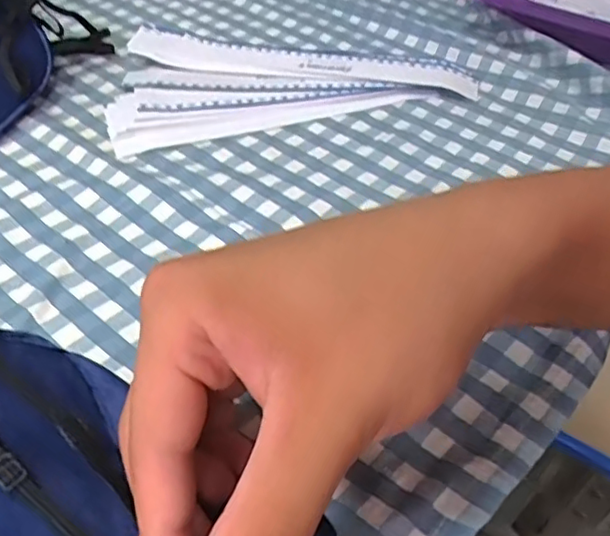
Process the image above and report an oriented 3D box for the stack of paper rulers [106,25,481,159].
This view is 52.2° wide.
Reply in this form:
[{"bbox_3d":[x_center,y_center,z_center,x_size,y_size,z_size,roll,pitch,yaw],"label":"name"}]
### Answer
[{"bbox_3d":[-0.019,-0.137,0.427,0.235,0.011,0.124,-13,49,-16],"label":"stack of paper rulers"}]

